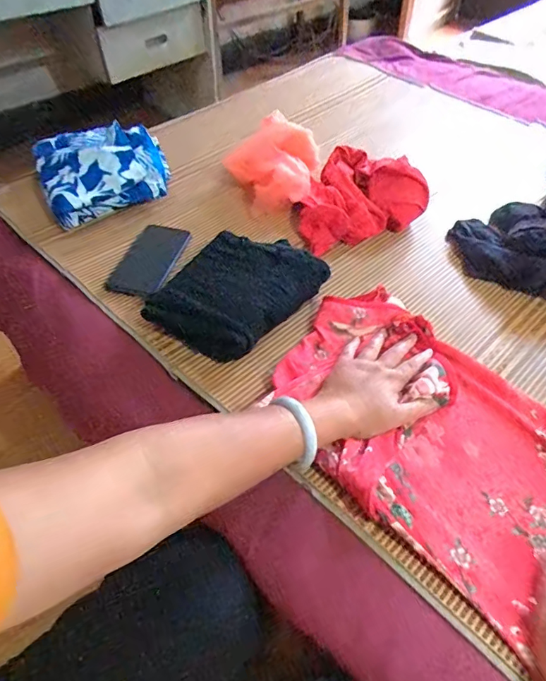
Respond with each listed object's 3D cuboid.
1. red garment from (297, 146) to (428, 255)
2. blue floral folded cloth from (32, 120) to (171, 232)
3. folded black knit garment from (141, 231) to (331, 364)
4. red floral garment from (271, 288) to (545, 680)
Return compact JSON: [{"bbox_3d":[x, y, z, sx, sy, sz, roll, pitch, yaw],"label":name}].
[{"bbox_3d":[0.128,-0.258,0.797,0.208,0.078,0.195,-18,50,-13],"label":"red garment"},{"bbox_3d":[-0.311,-0.316,0.841,0.223,0.071,0.212,-18,50,-14],"label":"blue floral folded cloth"},{"bbox_3d":[-0.053,-0.072,0.651,0.174,0.055,0.232,33,57,27],"label":"folded black knit garment"},{"bbox_3d":[0.231,0.152,0.463,0.251,0.026,0.576,-31,56,-26],"label":"red floral garment"}]

